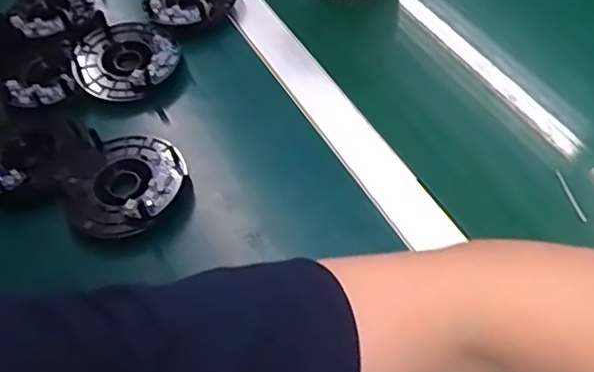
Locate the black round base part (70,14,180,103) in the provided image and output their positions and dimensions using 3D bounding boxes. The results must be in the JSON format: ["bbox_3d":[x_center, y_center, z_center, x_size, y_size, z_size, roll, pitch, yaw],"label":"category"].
[{"bbox_3d":[-0.174,-0.129,0.617,0.095,0.021,0.111,-35,59,-20],"label":"black round base part"}]

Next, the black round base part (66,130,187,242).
[{"bbox_3d":[-0.146,-0.003,0.511,0.095,0.021,0.101,-2,53,3],"label":"black round base part"}]

